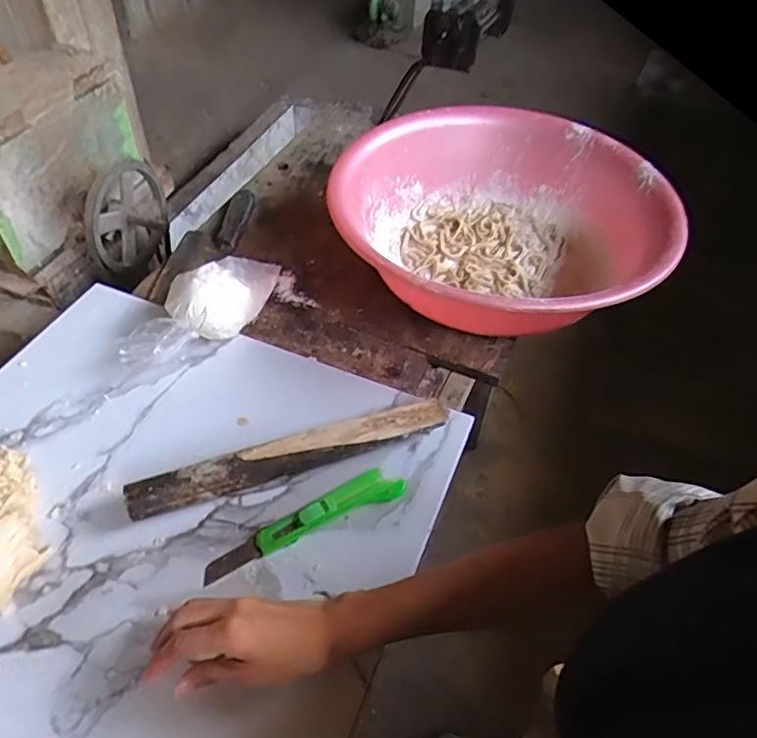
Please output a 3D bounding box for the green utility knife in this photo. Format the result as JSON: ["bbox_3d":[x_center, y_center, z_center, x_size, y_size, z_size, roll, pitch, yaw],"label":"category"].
[{"bbox_3d":[-0.065,0.137,0.526,0.189,0.016,0.031,-19,52,-20],"label":"green utility knife"}]

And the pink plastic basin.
[{"bbox_3d":[0.153,-0.178,0.746,0.409,0.141,0.395,2,48,-3],"label":"pink plastic basin"}]

